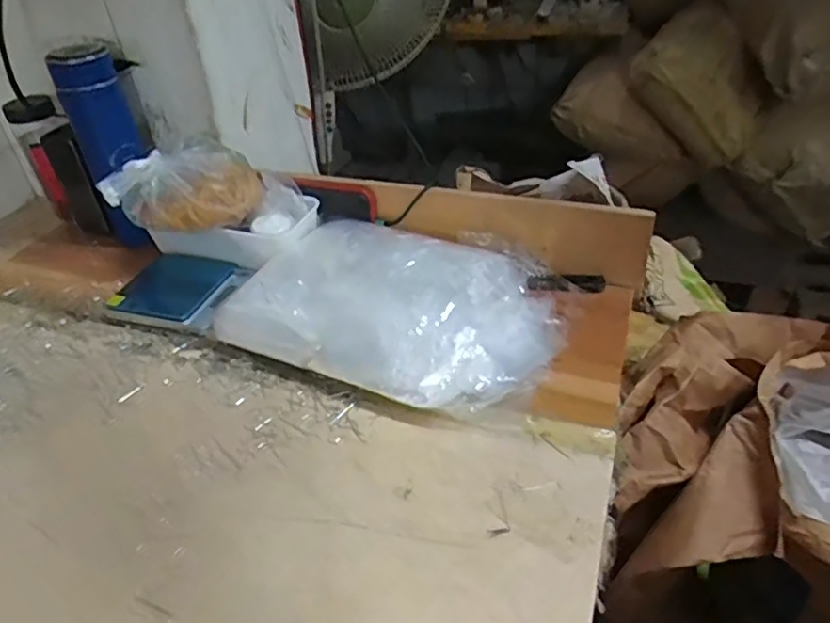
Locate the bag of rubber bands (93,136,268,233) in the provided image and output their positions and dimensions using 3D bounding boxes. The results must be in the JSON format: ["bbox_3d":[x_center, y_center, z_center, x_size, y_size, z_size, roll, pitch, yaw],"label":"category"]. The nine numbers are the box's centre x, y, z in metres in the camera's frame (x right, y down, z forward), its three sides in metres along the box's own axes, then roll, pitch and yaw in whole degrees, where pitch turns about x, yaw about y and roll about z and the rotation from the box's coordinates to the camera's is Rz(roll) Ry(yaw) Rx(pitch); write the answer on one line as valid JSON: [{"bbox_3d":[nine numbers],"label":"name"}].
[{"bbox_3d":[-0.247,-0.133,0.652,0.142,0.070,0.101,-26,43,-25],"label":"bag of rubber bands"}]

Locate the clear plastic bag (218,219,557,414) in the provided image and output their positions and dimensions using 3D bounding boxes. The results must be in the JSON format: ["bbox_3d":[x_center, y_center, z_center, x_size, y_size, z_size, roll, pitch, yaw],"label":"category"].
[{"bbox_3d":[-0.020,-0.004,0.588,0.299,0.060,0.196,9,40,16],"label":"clear plastic bag"}]

